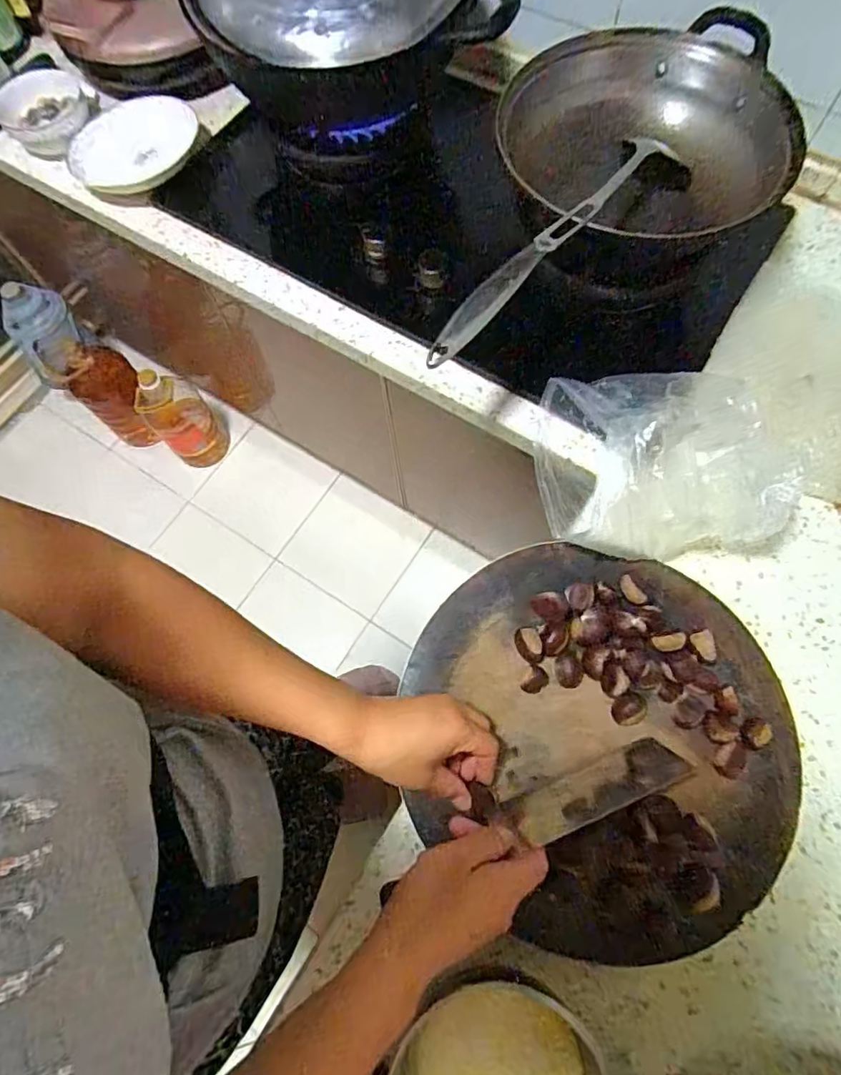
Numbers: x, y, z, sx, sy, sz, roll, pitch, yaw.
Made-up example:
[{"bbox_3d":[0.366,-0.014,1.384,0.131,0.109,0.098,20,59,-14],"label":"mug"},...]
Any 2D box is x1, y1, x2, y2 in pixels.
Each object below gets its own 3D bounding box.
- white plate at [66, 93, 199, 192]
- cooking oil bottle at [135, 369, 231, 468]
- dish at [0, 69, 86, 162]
[{"bbox_3d":[-0.424,-0.579,0.824,0.196,0.031,0.168,-1,83,14],"label":"white plate"},{"bbox_3d":[-0.612,-0.307,1.424,0.148,0.328,0.139,-1,70,2],"label":"cooking oil bottle"},{"bbox_3d":[-0.572,-0.647,0.859,0.123,0.062,0.150,-24,71,-6],"label":"dish"}]

